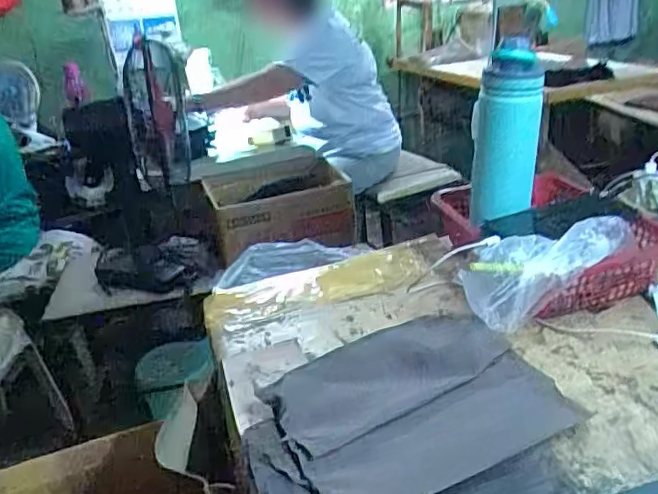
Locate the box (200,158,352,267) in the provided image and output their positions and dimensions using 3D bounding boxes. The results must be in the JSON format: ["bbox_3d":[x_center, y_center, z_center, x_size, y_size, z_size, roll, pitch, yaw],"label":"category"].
[{"bbox_3d":[-0.135,-0.107,1.698,0.368,0.158,0.332,-13,25,-12],"label":"box"}]

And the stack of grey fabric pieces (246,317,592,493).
[{"bbox_3d":[0.064,0.149,0.513,0.272,0.022,0.232,-15,27,-18],"label":"stack of grey fabric pieces"}]

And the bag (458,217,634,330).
[{"bbox_3d":[0.221,0.035,0.612,0.173,0.100,0.035,-12,26,-12],"label":"bag"}]

